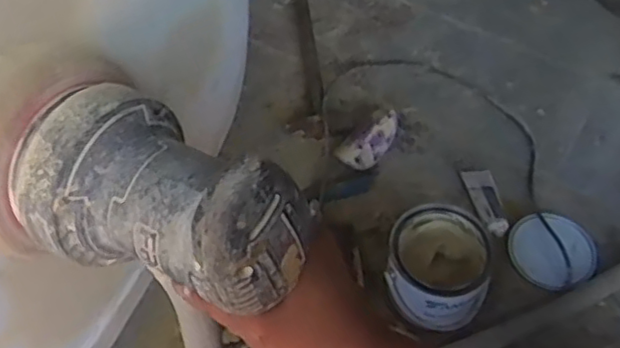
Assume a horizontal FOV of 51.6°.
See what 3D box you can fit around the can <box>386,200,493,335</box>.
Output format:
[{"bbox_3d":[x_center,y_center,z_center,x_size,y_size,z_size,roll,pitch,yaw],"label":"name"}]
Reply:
[{"bbox_3d":[0.193,0.148,0.980,0.148,0.142,0.154,0,58,0],"label":"can"}]

